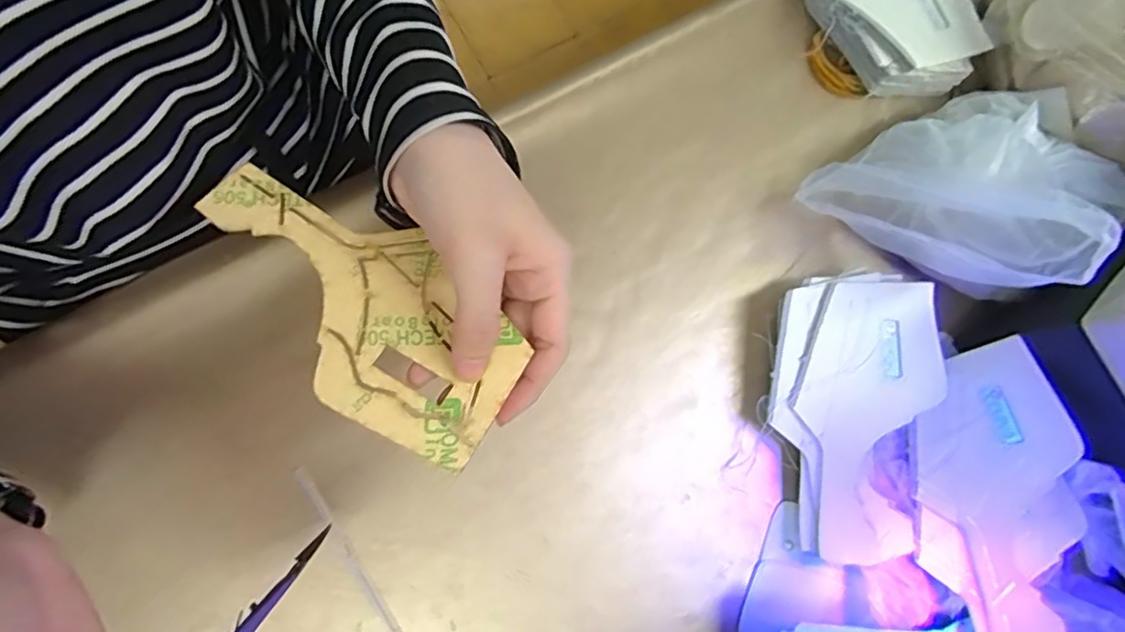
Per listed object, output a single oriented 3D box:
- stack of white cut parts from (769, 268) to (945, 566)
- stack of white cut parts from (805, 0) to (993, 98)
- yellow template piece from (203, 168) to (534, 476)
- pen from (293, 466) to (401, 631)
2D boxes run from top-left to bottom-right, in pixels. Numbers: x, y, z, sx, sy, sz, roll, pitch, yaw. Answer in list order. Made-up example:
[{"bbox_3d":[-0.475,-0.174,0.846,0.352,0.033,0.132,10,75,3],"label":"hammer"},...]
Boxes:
[{"bbox_3d":[0.175,0.059,0.371,0.095,0.028,0.169,9,82,-4],"label":"stack of white cut parts"},{"bbox_3d":[0.211,-0.227,0.418,0.088,0.042,0.177,-33,87,-9],"label":"stack of white cut parts"},{"bbox_3d":[-0.091,-0.008,0.273,0.168,0.004,0.075,43,71,11],"label":"yellow template piece"},{"bbox_3d":[-0.120,0.143,0.348,0.008,0.011,0.125,-31,87,-9],"label":"pen"}]

